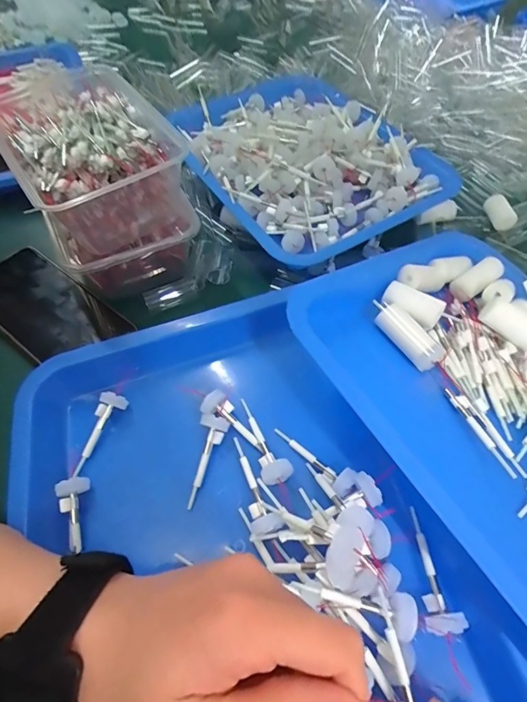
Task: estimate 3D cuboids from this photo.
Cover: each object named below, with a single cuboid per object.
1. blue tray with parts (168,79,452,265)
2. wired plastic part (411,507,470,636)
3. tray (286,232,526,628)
[{"bbox_3d":[0.038,-0.220,0.419,0.223,0.051,0.286,-28,62,-16],"label":"blue tray with parts"},{"bbox_3d":[0.097,0.122,0.219,0.020,0.011,0.062,-1,58,0],"label":"wired plastic part"},{"bbox_3d":[0.170,0.035,0.246,0.200,0.049,0.286,-31,63,-17],"label":"tray"}]

